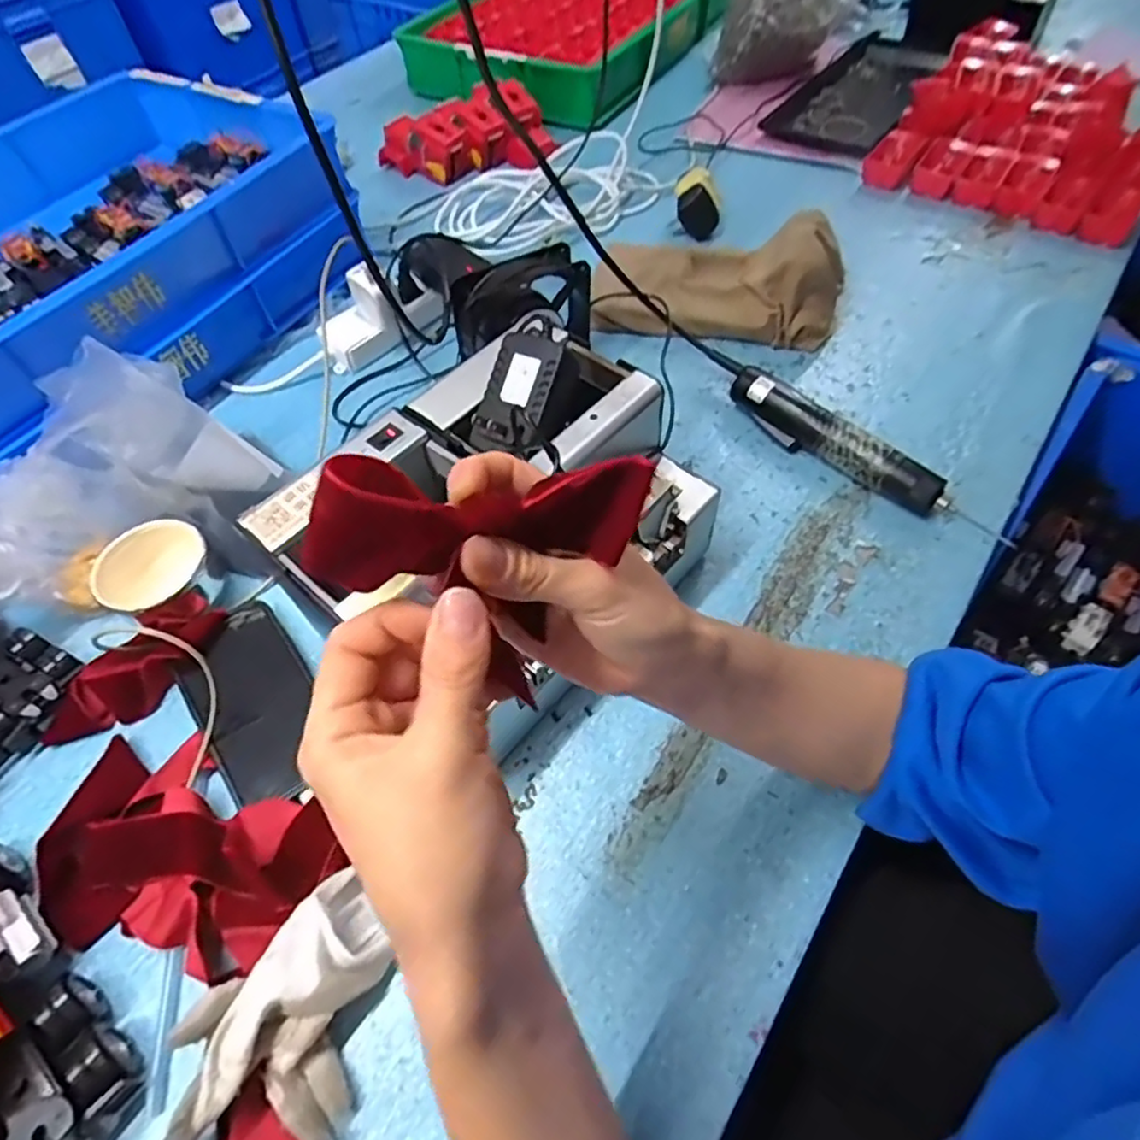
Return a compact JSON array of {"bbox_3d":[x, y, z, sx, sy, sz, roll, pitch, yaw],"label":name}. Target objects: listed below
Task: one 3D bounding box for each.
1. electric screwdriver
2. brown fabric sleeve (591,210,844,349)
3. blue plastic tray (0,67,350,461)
[{"bbox_3d":[0.240,-0.098,0.560,0.030,0.037,0.246,-39,62,-20],"label":"electric screwdriver"},{"bbox_3d":[0.149,-0.305,0.683,0.254,0.079,0.144,-1,56,4],"label":"brown fabric sleeve"},{"bbox_3d":[-0.514,-0.302,0.631,0.361,0.074,0.542,23,61,19],"label":"blue plastic tray"}]

